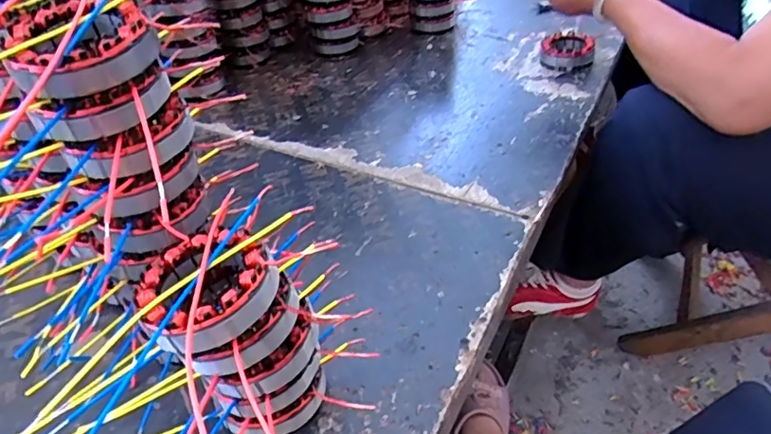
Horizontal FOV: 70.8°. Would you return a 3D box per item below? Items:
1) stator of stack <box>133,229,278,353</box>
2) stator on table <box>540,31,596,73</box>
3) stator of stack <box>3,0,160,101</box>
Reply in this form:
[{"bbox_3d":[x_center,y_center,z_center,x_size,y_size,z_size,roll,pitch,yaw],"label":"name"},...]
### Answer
[{"bbox_3d":[-0.117,0.043,0.345,0.083,0.033,0.086,-2,41,2],"label":"stator of stack"},{"bbox_3d":[0.294,-0.270,0.878,0.081,0.034,0.089,11,43,16],"label":"stator on table"},{"bbox_3d":[-0.188,-0.106,0.335,0.084,0.035,0.091,-29,47,-26],"label":"stator of stack"}]

